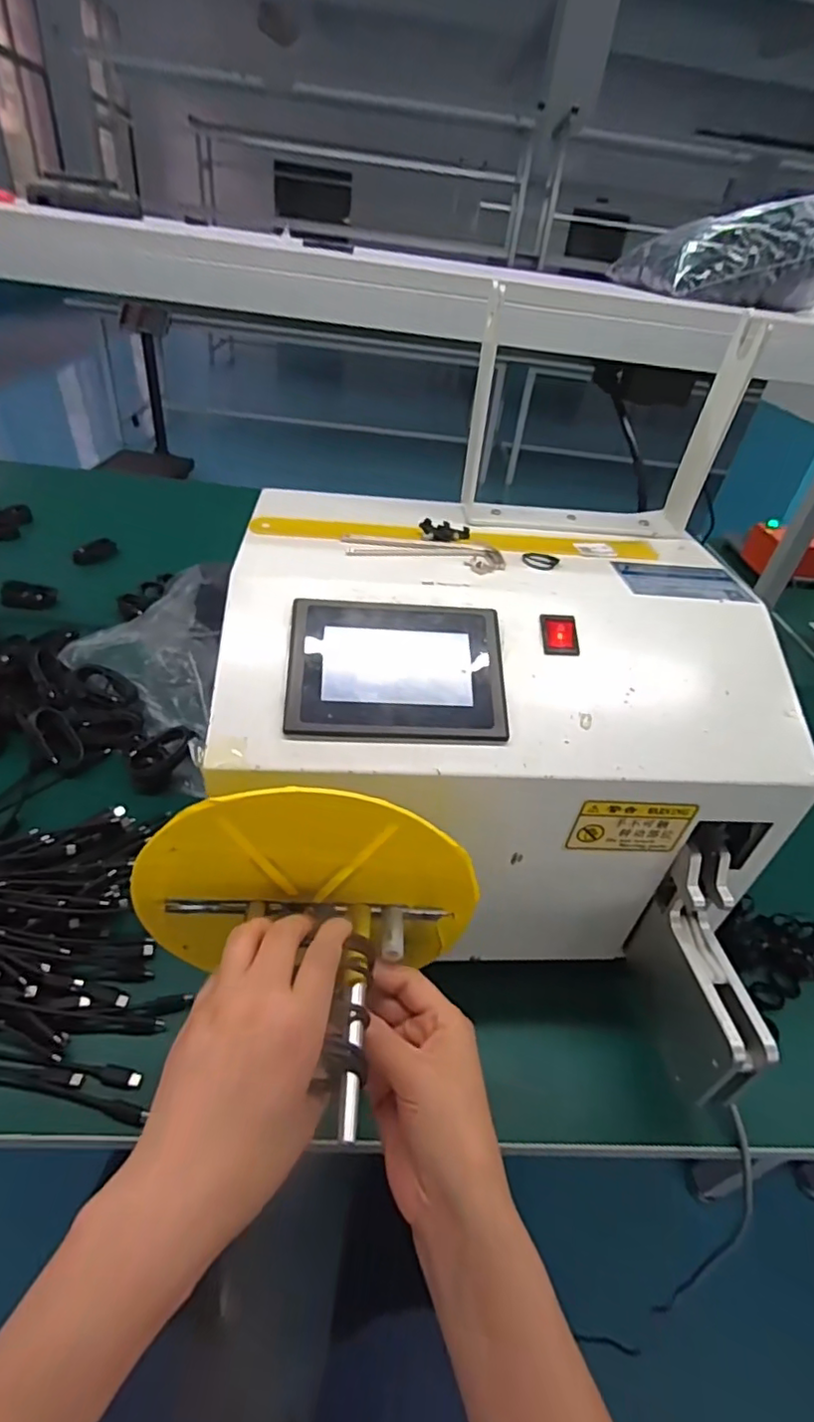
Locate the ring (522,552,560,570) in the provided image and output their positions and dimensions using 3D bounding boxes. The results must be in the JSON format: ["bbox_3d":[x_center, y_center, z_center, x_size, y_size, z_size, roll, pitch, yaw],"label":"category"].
[{"bbox_3d":[0.106,-0.119,0.469,0.028,0.004,0.026,4,41,-4],"label":"ring"}]

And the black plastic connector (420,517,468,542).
[{"bbox_3d":[0.031,-0.146,0.481,0.041,0.011,0.019,6,39,-4],"label":"black plastic connector"}]

